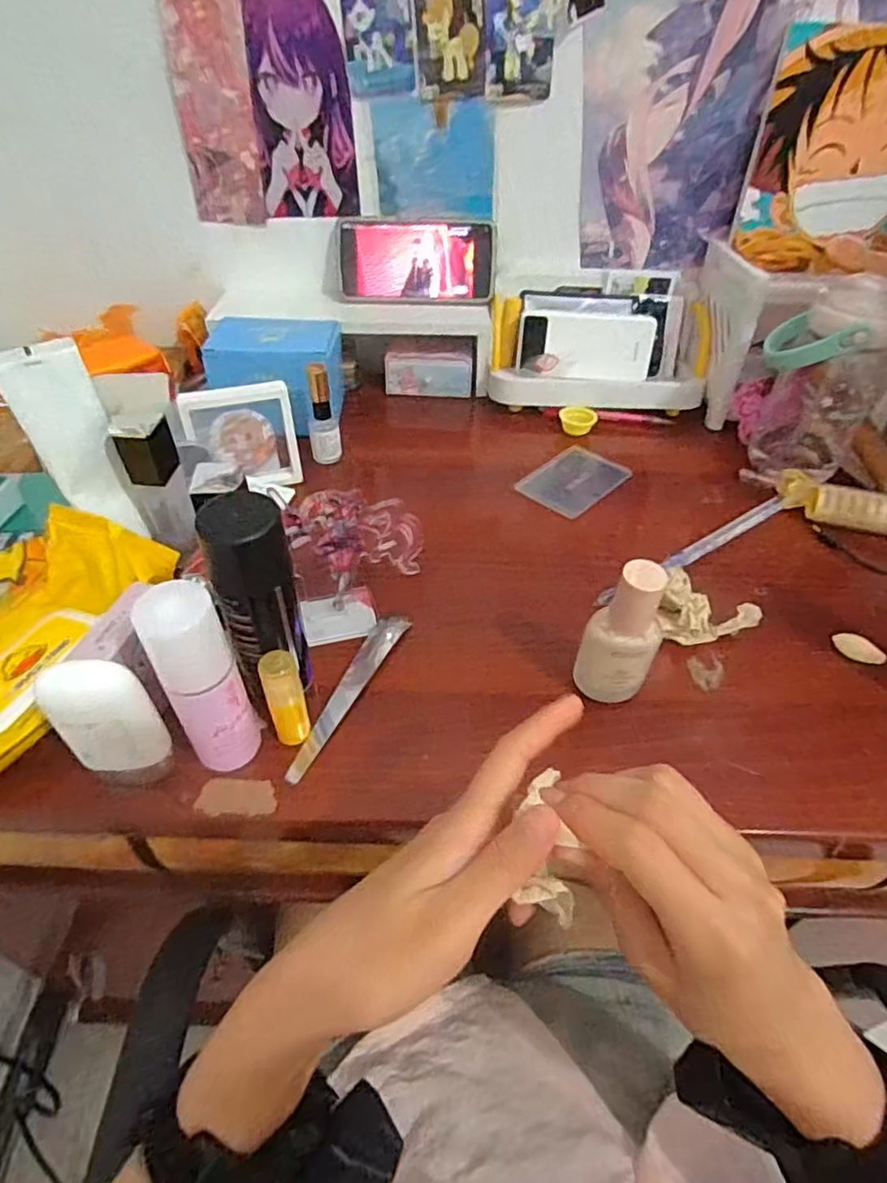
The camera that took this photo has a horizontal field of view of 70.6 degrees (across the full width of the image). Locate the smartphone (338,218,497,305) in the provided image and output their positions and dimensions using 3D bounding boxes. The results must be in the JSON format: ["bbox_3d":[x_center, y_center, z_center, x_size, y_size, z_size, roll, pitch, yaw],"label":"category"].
[{"bbox_3d":[-0.028,-0.354,0.674,0.165,0.081,0.007,1,21,1],"label":"smartphone"}]

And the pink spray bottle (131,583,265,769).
[{"bbox_3d":[-0.130,0.048,0.339,0.036,0.122,0.034,-25,51,-25],"label":"pink spray bottle"}]

